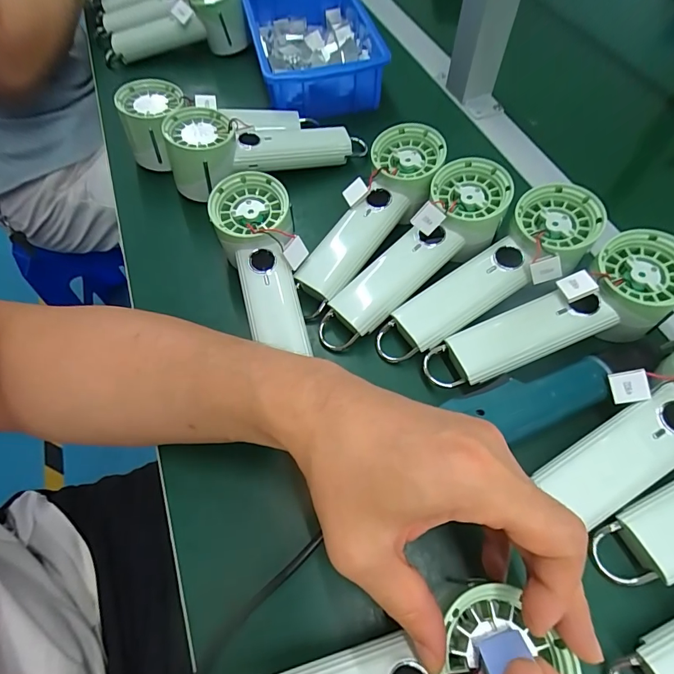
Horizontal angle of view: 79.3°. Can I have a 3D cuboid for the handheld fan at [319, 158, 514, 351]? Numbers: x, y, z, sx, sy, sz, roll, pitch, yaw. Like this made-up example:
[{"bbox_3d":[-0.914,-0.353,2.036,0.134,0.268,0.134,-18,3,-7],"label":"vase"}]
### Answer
[{"bbox_3d":[0.062,-0.065,0.324,0.191,0.047,0.057,-44,66,-4],"label":"handheld fan"}]

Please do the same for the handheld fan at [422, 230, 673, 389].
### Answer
[{"bbox_3d":[0.161,-0.010,0.303,0.197,0.052,0.061,-26,61,5],"label":"handheld fan"}]

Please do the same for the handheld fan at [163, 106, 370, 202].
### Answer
[{"bbox_3d":[-0.066,-0.191,0.394,0.191,0.057,0.061,-17,60,-8],"label":"handheld fan"}]

